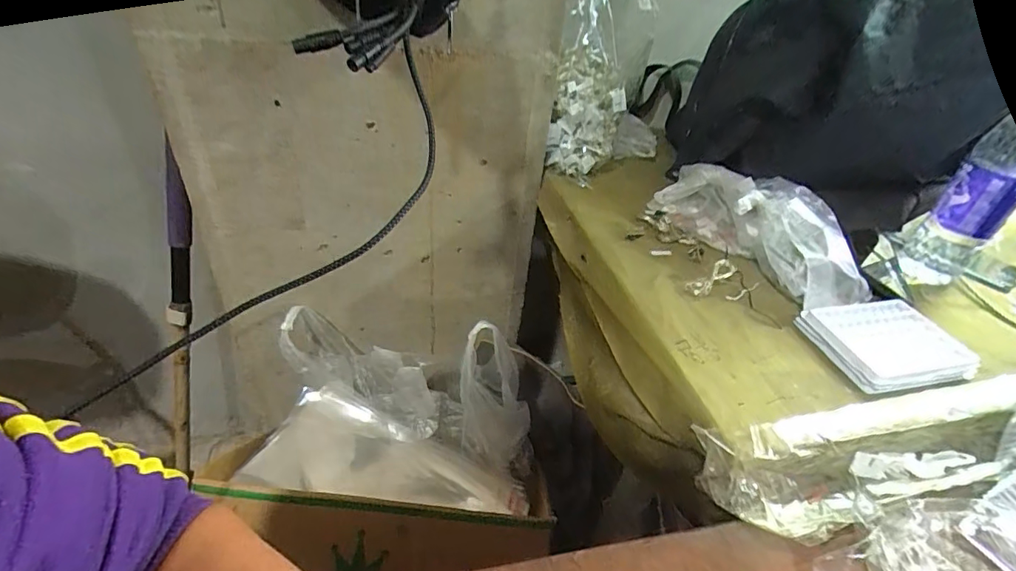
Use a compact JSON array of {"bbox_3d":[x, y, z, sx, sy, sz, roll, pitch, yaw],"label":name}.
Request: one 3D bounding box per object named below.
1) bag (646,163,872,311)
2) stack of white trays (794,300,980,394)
[{"bbox_3d":[0.294,-0.081,0.570,0.093,0.079,0.259,-14,43,-25],"label":"bag"},{"bbox_3d":[0.366,0.056,0.468,0.146,0.016,0.098,-5,40,-16],"label":"stack of white trays"}]

